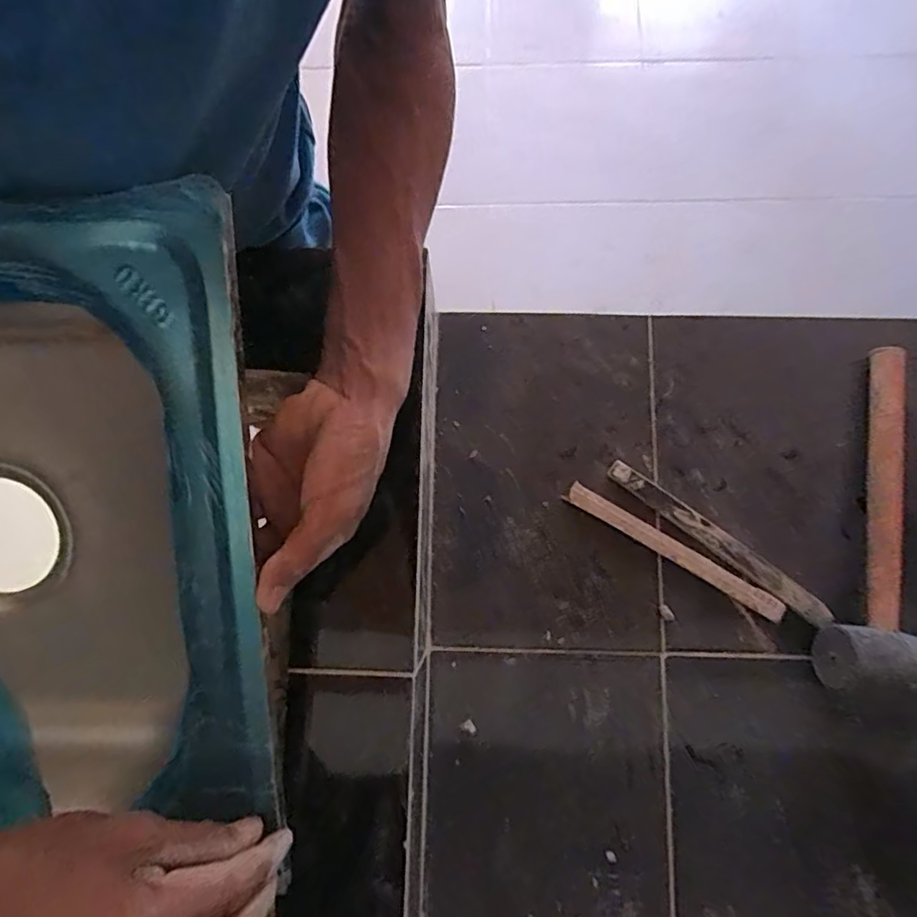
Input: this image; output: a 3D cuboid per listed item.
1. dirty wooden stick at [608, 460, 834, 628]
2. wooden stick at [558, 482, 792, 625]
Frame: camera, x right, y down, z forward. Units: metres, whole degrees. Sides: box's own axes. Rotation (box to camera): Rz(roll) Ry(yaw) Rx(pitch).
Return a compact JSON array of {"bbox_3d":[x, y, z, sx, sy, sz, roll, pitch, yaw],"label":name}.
[{"bbox_3d":[0.214,0.068,0.468,0.204,0.009,0.022,38,83,7],"label":"dirty wooden stick"},{"bbox_3d":[0.180,0.076,0.468,0.197,0.007,0.019,31,83,6],"label":"wooden stick"}]

